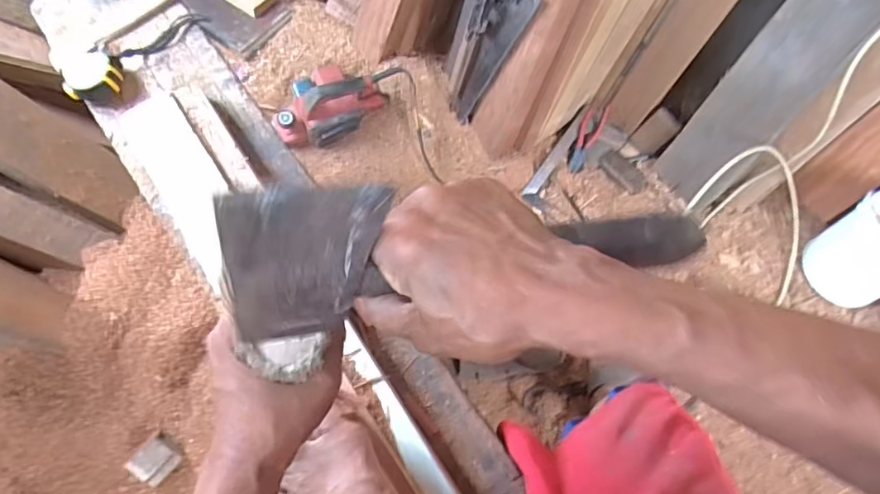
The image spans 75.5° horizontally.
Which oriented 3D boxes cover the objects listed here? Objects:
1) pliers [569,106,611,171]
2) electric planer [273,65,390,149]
[{"bbox_3d":[0.347,-0.260,1.349,0.053,0.025,0.166,30,93,9],"label":"pliers"},{"bbox_3d":[-0.266,-0.351,1.319,0.261,0.130,0.153,-23,74,-5],"label":"electric planer"}]

